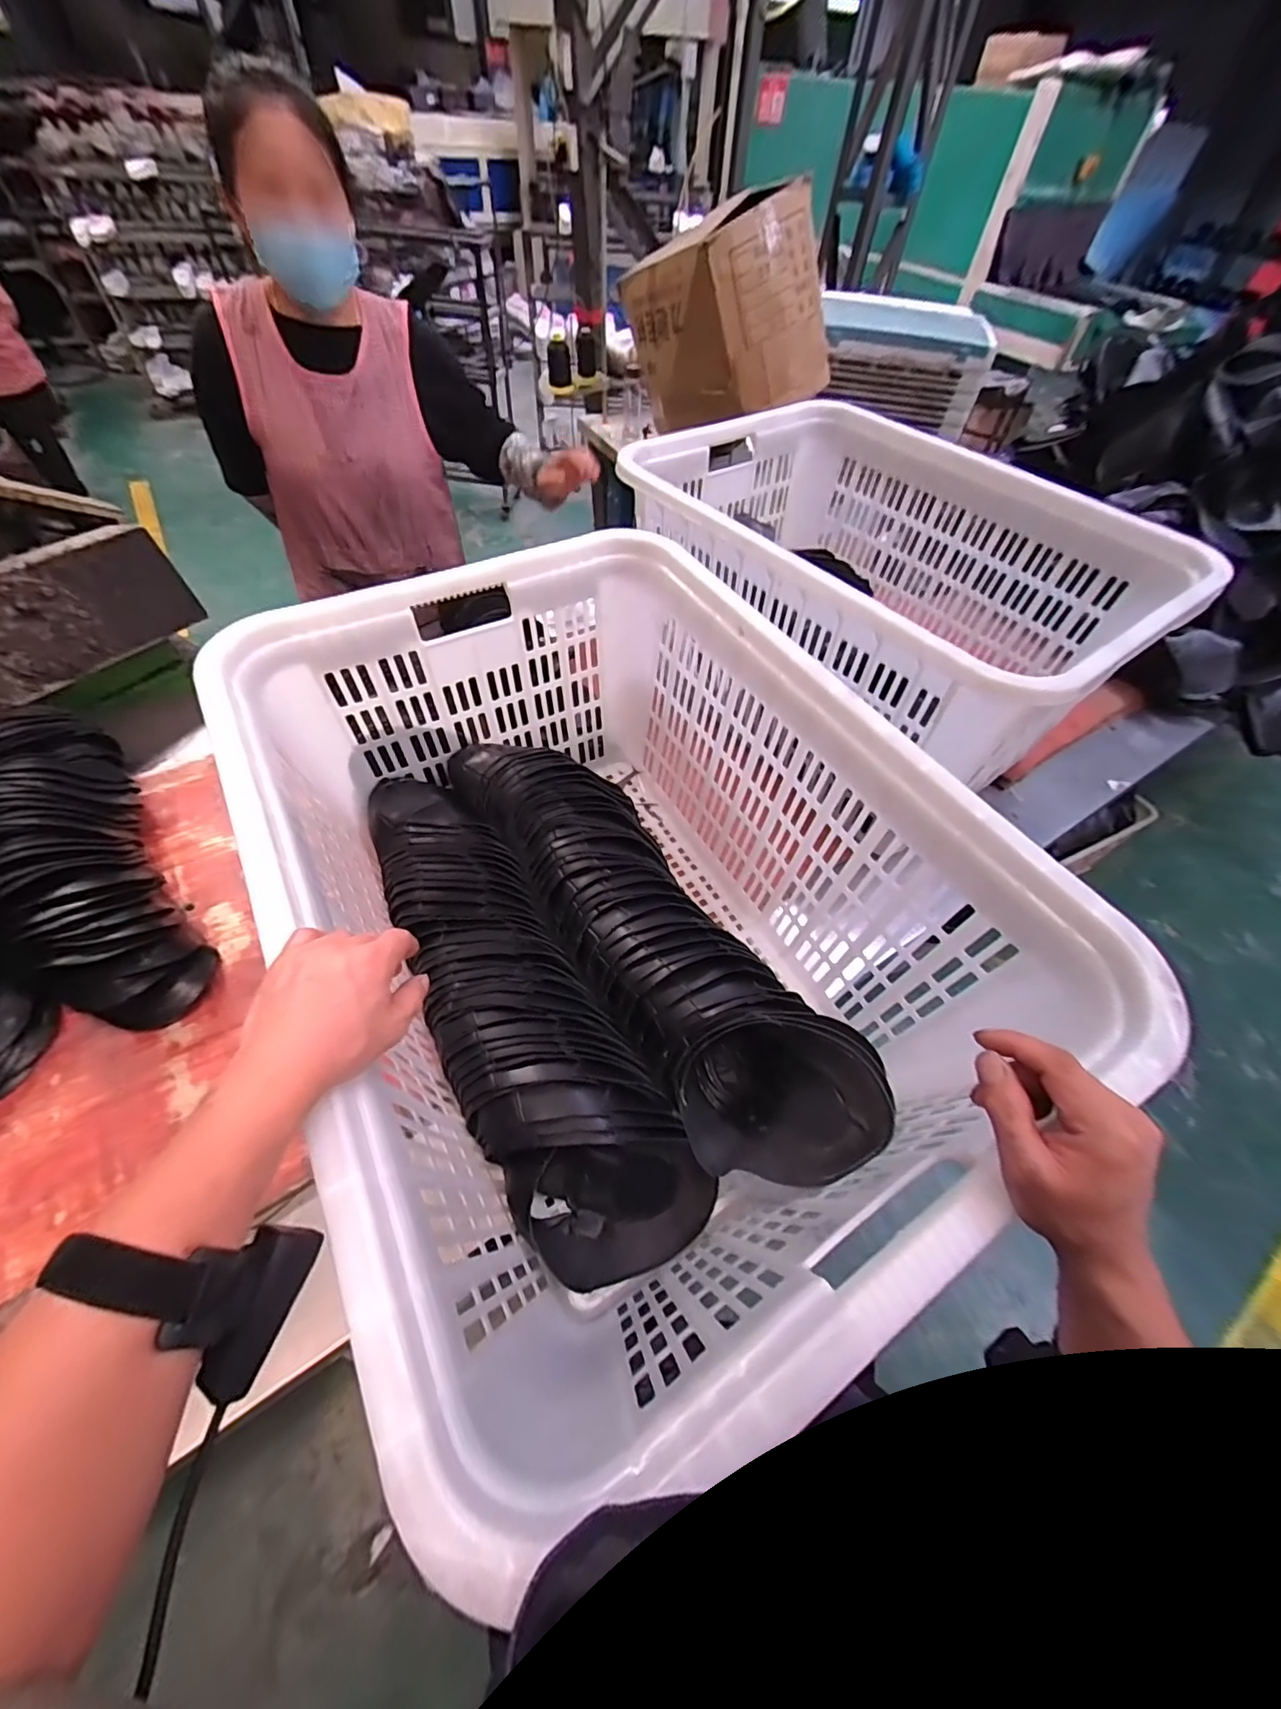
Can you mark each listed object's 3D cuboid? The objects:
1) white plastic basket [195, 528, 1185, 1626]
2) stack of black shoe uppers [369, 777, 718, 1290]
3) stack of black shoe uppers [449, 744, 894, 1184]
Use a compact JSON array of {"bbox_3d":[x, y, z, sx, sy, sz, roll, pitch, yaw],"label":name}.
[{"bbox_3d":[-0.045,0.049,0.643,0.565,0.396,0.799,-25,61,-20],"label":"white plastic basket"},{"bbox_3d":[-0.173,0.167,0.702,0.191,0.130,0.690,-27,61,-21],"label":"stack of black shoe uppers"},{"bbox_3d":[-0.008,0.082,0.726,0.196,0.154,0.713,-29,62,-22],"label":"stack of black shoe uppers"}]

